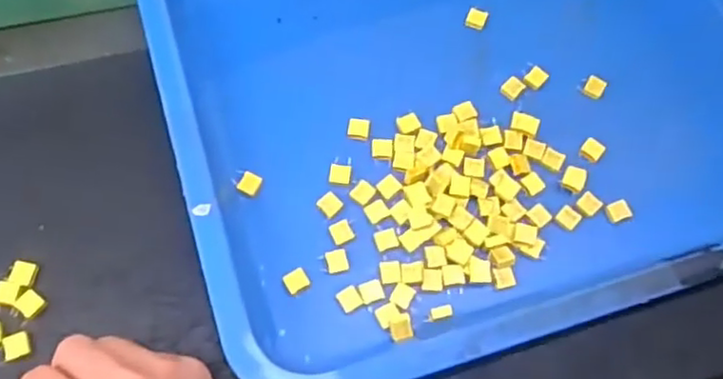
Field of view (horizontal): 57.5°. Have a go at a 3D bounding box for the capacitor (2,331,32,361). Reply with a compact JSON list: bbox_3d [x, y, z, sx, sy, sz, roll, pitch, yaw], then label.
[{"bbox_3d":[-0.198,0.090,0.378,0.012,0.006,0.015,-22,71,-8],"label":"capacitor"}]

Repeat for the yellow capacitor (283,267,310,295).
[{"bbox_3d":[-0.038,0.055,0.393,0.014,0.004,0.013,-30,72,-11],"label":"yellow capacitor"}]

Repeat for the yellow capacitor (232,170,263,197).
[{"bbox_3d":[-0.074,-0.005,0.423,0.017,0.004,0.014,25,71,9],"label":"yellow capacitor"}]

